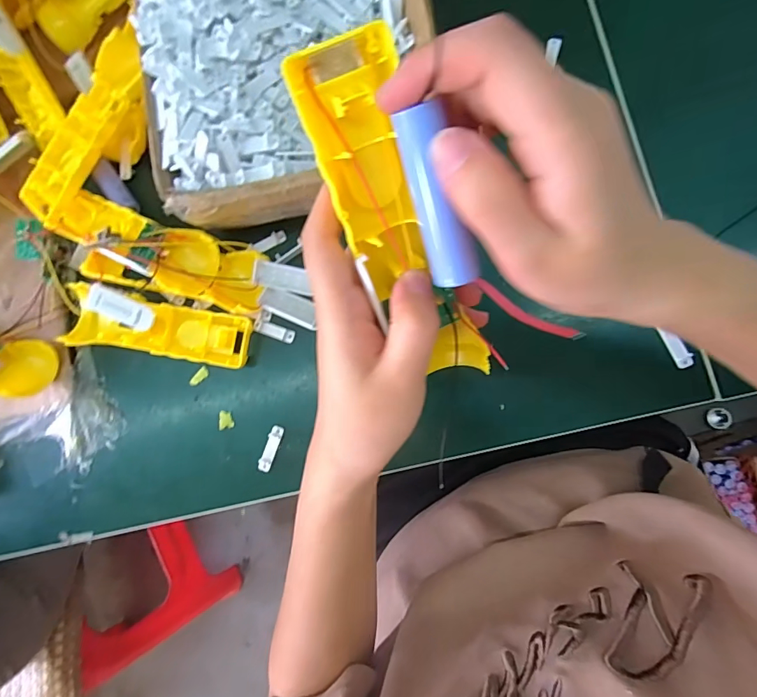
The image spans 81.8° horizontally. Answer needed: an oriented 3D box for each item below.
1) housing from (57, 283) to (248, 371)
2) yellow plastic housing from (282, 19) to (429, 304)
[{"bbox_3d":[-0.185,-0.018,0.369,0.158,0.018,0.049,7,87,8],"label":"housing"},{"bbox_3d":[-0.004,-0.073,0.178,0.038,0.019,0.095,-14,109,8],"label":"yellow plastic housing"}]

